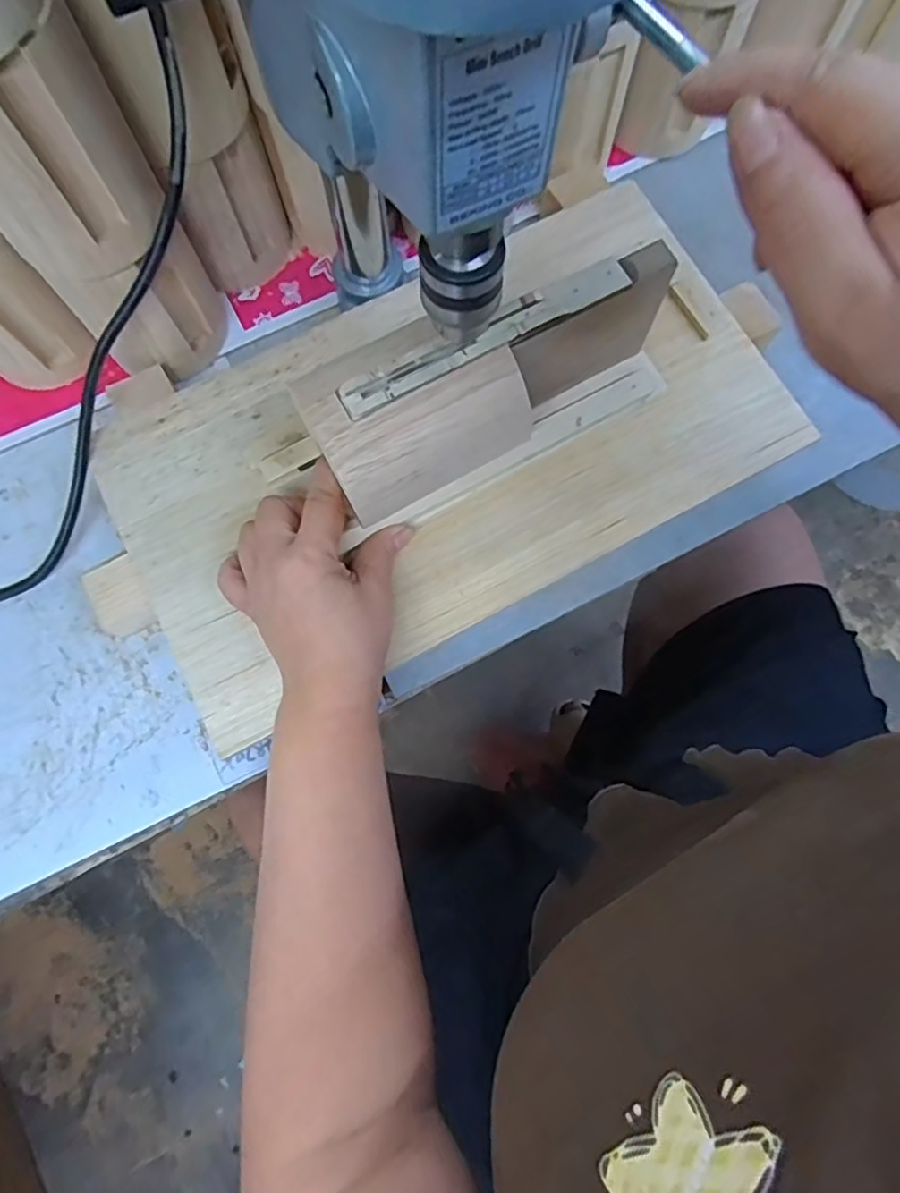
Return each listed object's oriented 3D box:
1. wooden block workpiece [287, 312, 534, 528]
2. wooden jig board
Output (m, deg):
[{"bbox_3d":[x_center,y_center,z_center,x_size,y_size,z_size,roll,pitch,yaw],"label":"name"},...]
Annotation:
[{"bbox_3d":[-0.017,-0.091,0.310,0.097,0.037,0.071,-32,80,-6],"label":"wooden block workpiece"},{"bbox_3d":[-0.004,-0.094,0.375,0.377,0.021,0.212,-28,80,-6],"label":"wooden jig board"}]

